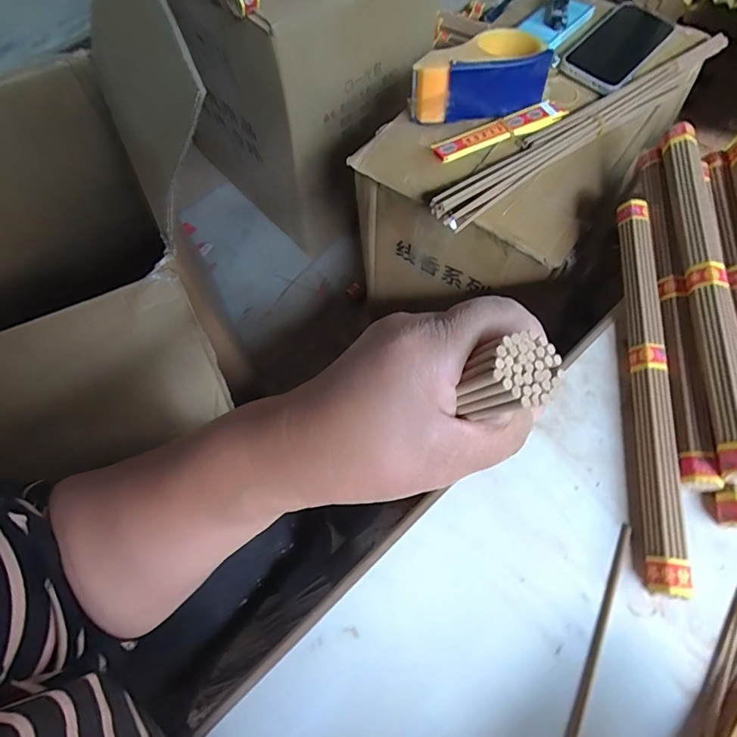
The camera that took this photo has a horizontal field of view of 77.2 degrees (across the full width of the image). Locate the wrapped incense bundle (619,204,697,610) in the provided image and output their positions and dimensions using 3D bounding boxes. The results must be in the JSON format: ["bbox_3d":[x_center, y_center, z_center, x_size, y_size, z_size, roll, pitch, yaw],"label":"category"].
[{"bbox_3d":[0.215,0.002,0.358,0.027,0.025,0.312,7,66,5],"label":"wrapped incense bundle"}]

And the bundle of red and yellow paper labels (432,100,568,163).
[{"bbox_3d":[0.148,-0.265,0.510,0.163,0.011,0.029,-26,67,-9],"label":"bundle of red and yellow paper labels"}]

